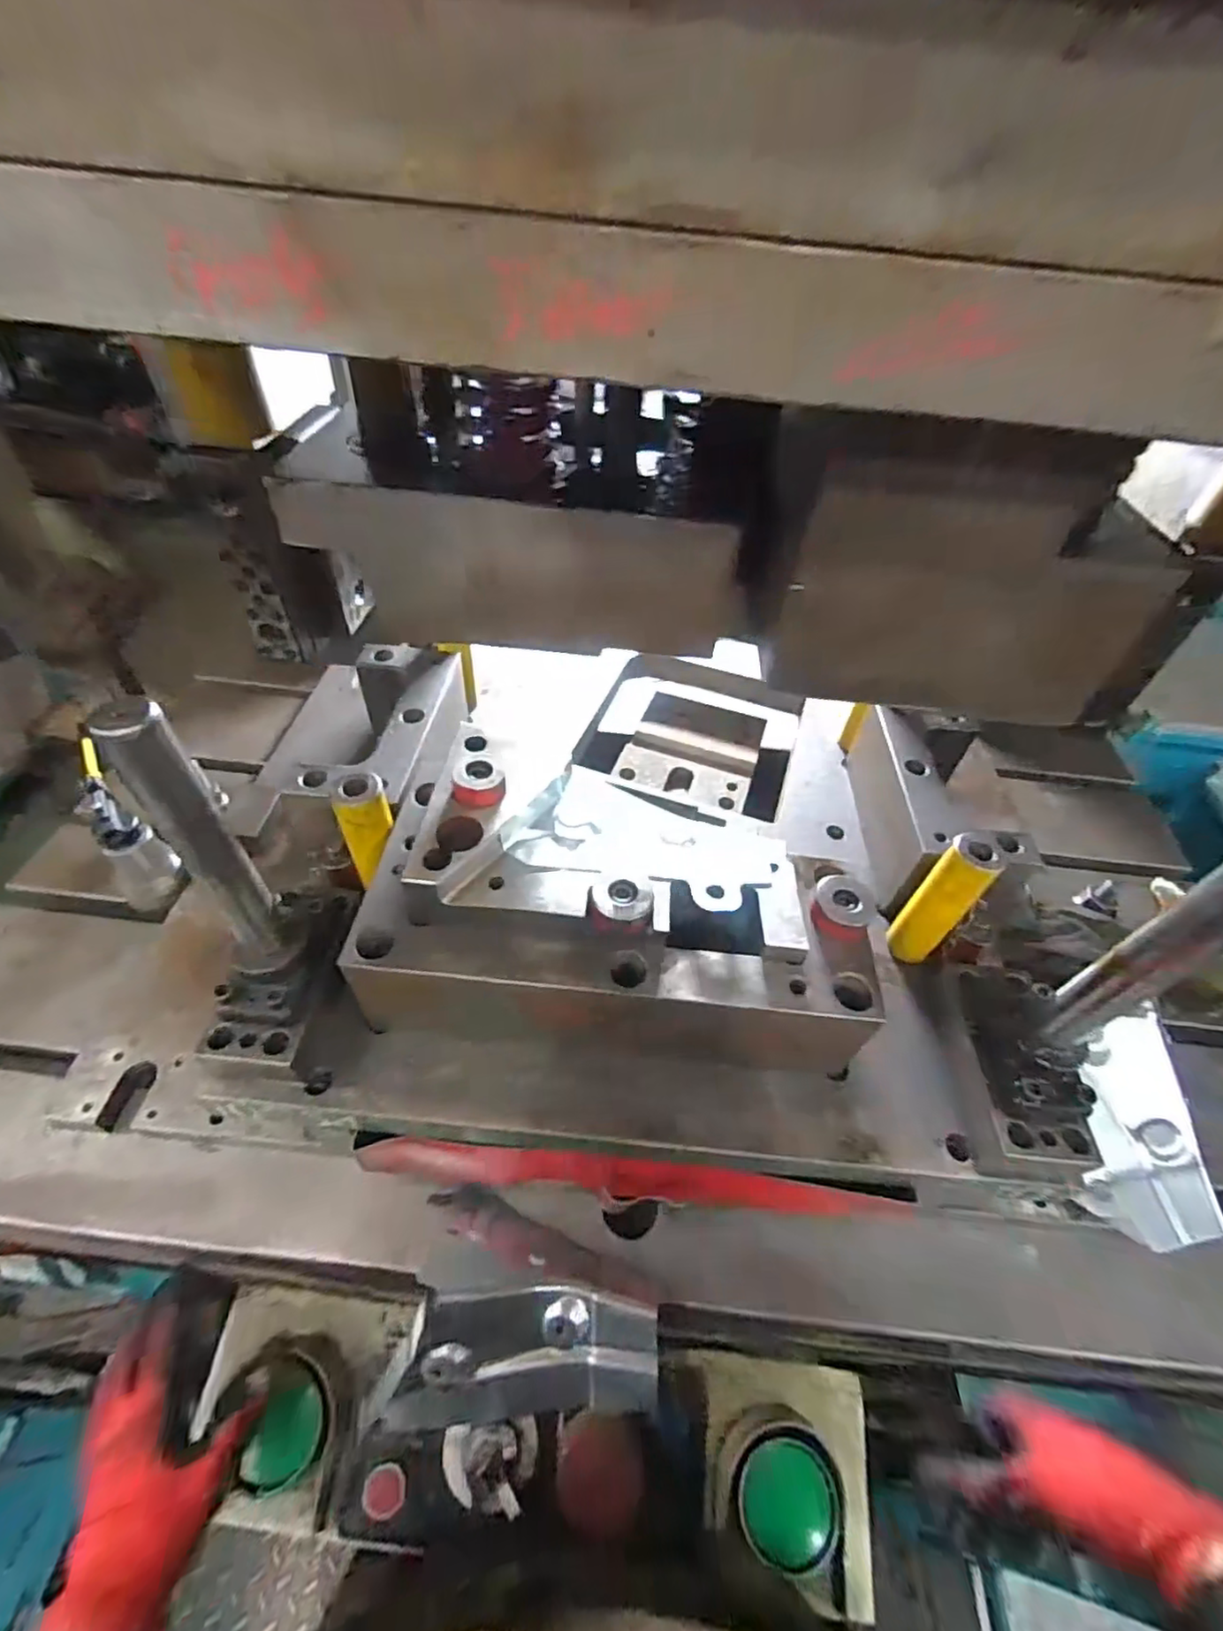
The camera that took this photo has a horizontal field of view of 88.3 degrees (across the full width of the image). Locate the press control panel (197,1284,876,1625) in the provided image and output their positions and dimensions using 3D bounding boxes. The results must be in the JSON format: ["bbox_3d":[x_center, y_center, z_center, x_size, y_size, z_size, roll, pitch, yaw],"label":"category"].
[{"bbox_3d":[-0.058,0.459,0.467,0.491,0.118,0.126,8,46,1],"label":"press control panel"}]

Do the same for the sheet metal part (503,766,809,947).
[{"bbox_3d":[0.045,0.018,0.503,0.222,0.031,0.127,17,36,5],"label":"sheet metal part"}]

